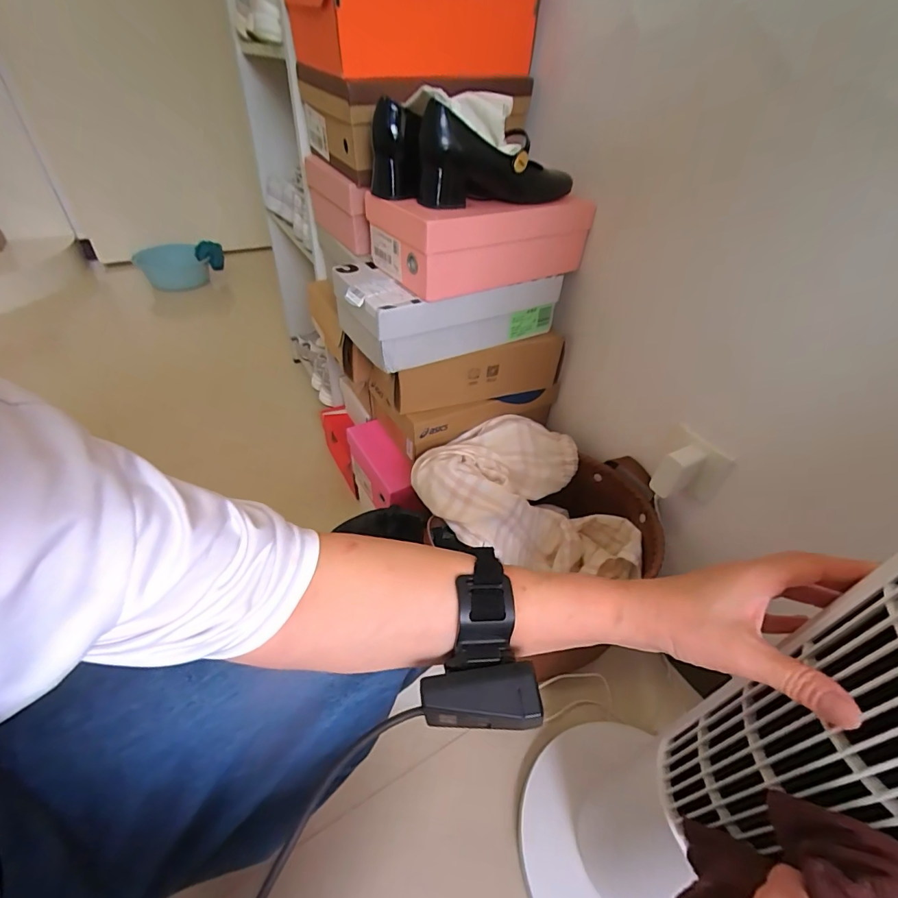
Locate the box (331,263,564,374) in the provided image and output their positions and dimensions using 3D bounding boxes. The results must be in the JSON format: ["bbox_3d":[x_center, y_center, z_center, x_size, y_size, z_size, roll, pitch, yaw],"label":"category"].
[{"bbox_3d":[-0.005,-0.228,0.677,0.318,0.099,0.170,-22,48,-26],"label":"box"}]

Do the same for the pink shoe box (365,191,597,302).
[{"bbox_3d":[0.045,-0.312,0.634,0.284,0.092,0.171,-24,49,-28],"label":"pink shoe box"}]

